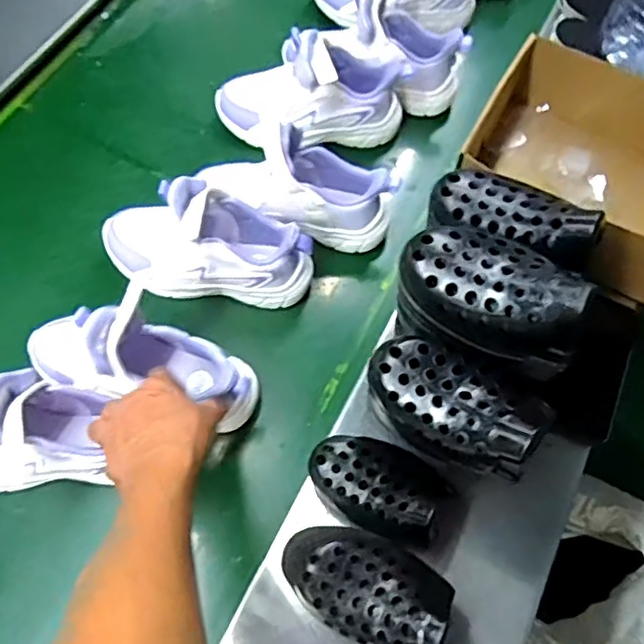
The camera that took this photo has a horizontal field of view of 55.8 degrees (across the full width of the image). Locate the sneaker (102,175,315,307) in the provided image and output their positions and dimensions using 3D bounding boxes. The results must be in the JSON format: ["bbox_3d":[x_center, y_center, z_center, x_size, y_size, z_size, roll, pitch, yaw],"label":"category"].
[{"bbox_3d":[-0.125,-0.084,0.646,0.229,0.123,0.083,6,65,0],"label":"sneaker"}]

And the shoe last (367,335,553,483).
[{"bbox_3d":[0.099,0.056,0.453,0.133,0.045,0.074,32,67,11],"label":"shoe last"}]

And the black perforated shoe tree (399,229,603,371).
[{"bbox_3d":[0.130,-0.029,0.467,0.140,0.074,0.087,19,65,5],"label":"black perforated shoe tree"}]

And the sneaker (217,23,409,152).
[{"bbox_3d":[-0.013,-0.290,0.743,0.222,0.124,0.093,0,65,-3],"label":"sneaker"}]

